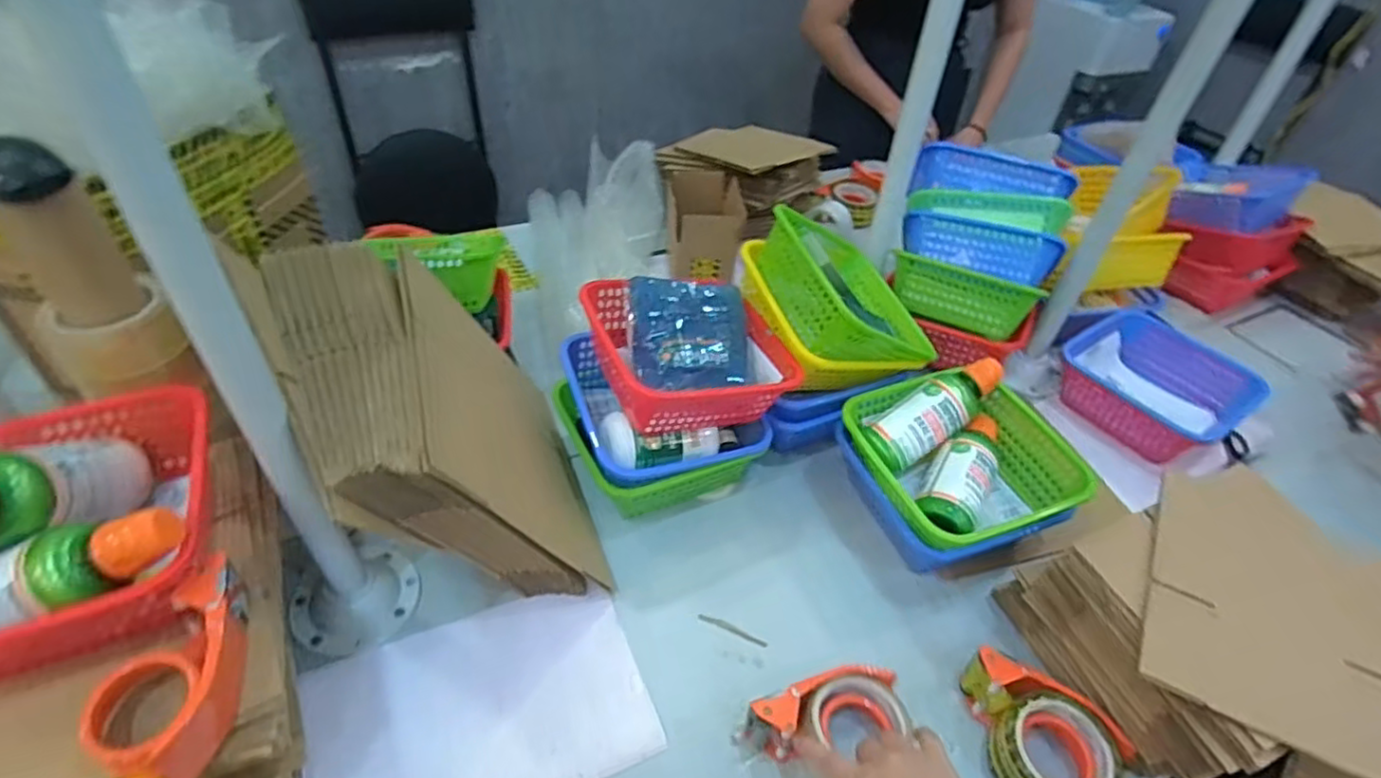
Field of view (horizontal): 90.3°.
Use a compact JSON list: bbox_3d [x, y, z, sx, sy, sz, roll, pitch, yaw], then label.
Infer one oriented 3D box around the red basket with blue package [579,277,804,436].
[{"bbox_3d":[0.001,-0.052,0.832,0.246,0.090,0.211,-5,49,-26],"label":"red basket with blue package"}]

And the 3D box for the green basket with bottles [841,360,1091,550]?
[{"bbox_3d":[0.313,0.083,0.813,0.222,0.106,0.209,-14,45,-19],"label":"green basket with bottles"}]

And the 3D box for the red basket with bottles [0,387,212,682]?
[{"bbox_3d":[-0.498,0.084,0.530,0.219,0.135,0.229,-14,45,-19],"label":"red basket with bottles"}]

